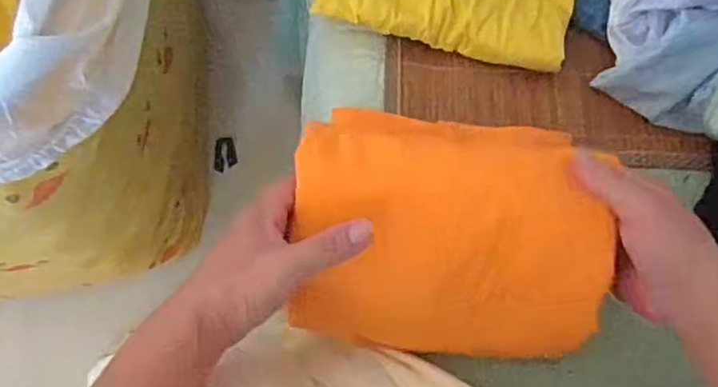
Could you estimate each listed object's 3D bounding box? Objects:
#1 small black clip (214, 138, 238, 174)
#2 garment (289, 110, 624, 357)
[{"bbox_3d":[-0.195,-0.057,0.938,0.034,0.004,0.050,-3,89,-31],"label":"small black clip"},{"bbox_3d":[0.059,0.029,0.419,0.194,0.045,0.148,8,100,8],"label":"garment"}]

